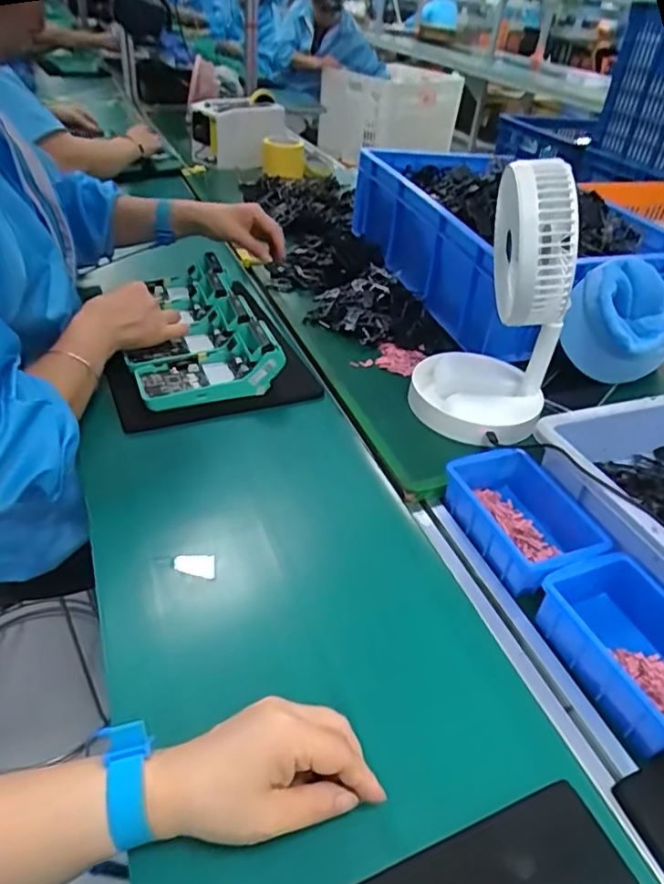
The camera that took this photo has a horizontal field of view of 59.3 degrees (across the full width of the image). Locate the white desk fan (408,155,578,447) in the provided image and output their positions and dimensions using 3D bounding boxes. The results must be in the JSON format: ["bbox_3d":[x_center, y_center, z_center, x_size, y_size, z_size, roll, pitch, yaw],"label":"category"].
[{"bbox_3d":[0.183,-0.150,0.633,0.154,0.276,0.139,16,39,11],"label":"white desk fan"}]

